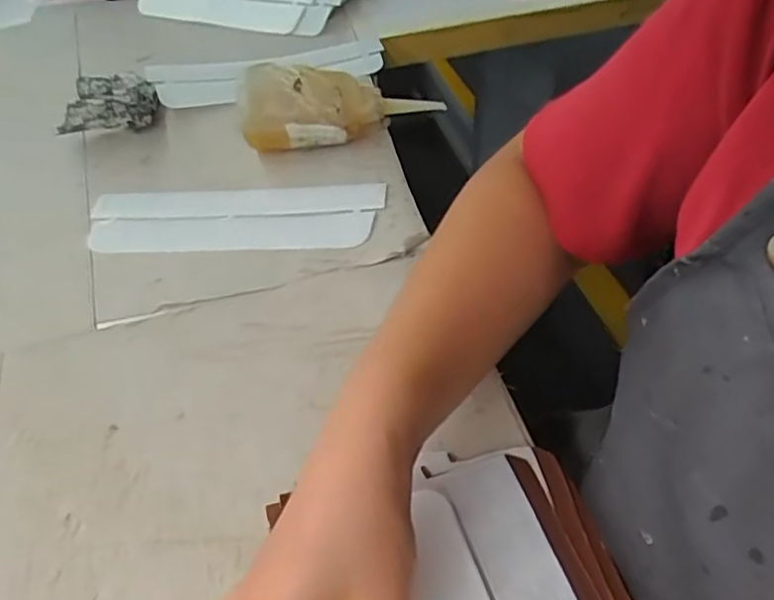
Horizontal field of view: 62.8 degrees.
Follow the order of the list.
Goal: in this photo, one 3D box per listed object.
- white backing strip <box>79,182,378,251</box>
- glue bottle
[{"bbox_3d":[-0.117,-0.062,0.488,0.224,0.010,0.070,-1,52,6],"label":"white backing strip"},{"bbox_3d":[-0.037,-0.152,0.515,0.156,0.071,0.041,-5,47,-1],"label":"glue bottle"}]

